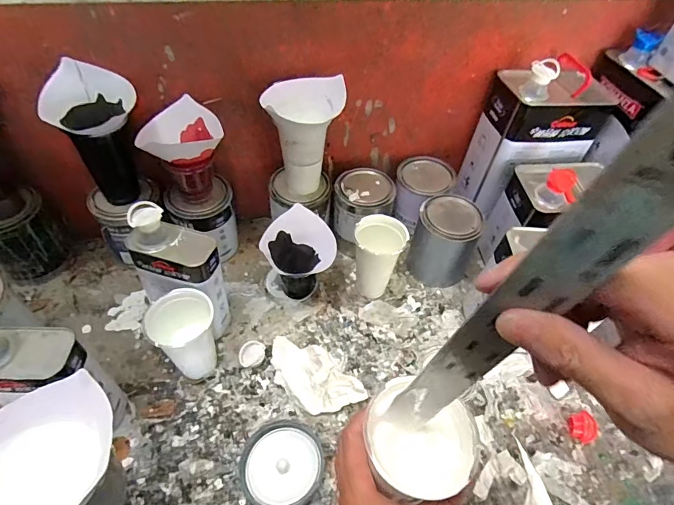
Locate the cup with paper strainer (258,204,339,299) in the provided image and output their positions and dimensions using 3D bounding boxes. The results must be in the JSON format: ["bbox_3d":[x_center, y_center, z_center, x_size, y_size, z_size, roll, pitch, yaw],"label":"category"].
[{"bbox_3d":[-0.067,0.010,0.711,0.112,0.134,0.099,-24,57,-23],"label":"cup with paper strainer"}]

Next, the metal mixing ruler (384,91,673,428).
[{"bbox_3d":[0.075,0.040,0.203,0.032,0.300,0.006,15,55,0],"label":"metal mixing ruler"}]

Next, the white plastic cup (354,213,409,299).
[{"bbox_3d":[0.065,0.015,0.705,0.082,0.146,0.078,3,51,-3],"label":"white plastic cup"}]

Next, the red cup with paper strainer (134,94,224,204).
[{"bbox_3d":[-0.235,-0.152,0.657,0.114,0.127,0.088,-12,53,-15],"label":"red cup with paper strainer"}]

